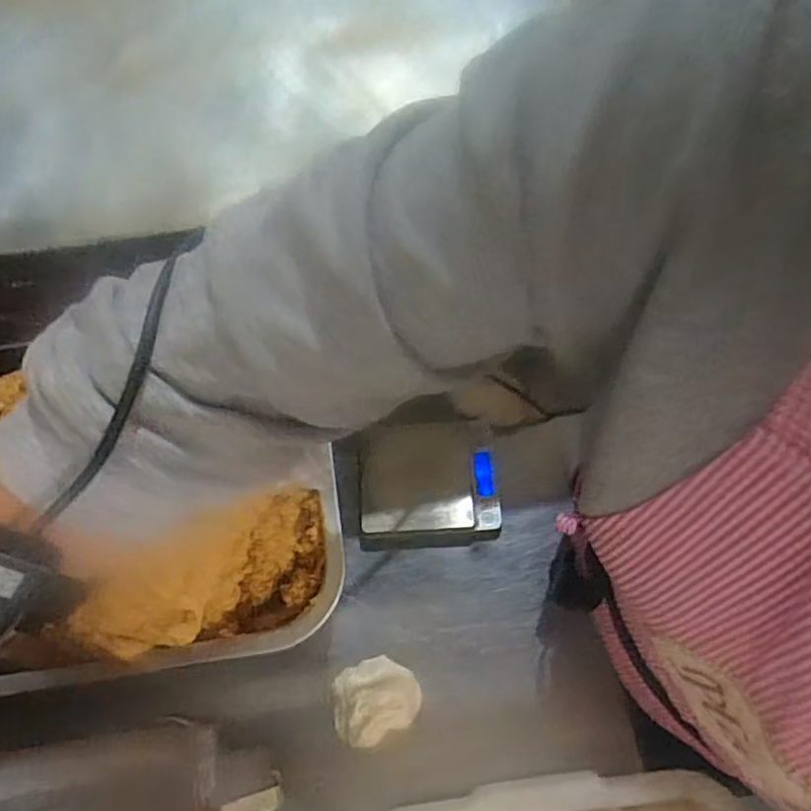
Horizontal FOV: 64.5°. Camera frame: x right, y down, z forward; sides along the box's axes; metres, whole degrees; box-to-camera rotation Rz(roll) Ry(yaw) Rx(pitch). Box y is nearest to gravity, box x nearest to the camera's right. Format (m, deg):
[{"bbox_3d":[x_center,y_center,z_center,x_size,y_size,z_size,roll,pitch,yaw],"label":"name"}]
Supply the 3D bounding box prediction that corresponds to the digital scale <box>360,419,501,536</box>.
[{"bbox_3d":[0.022,0.064,0.586,0.122,0.021,0.101,-5,66,0],"label":"digital scale"}]

